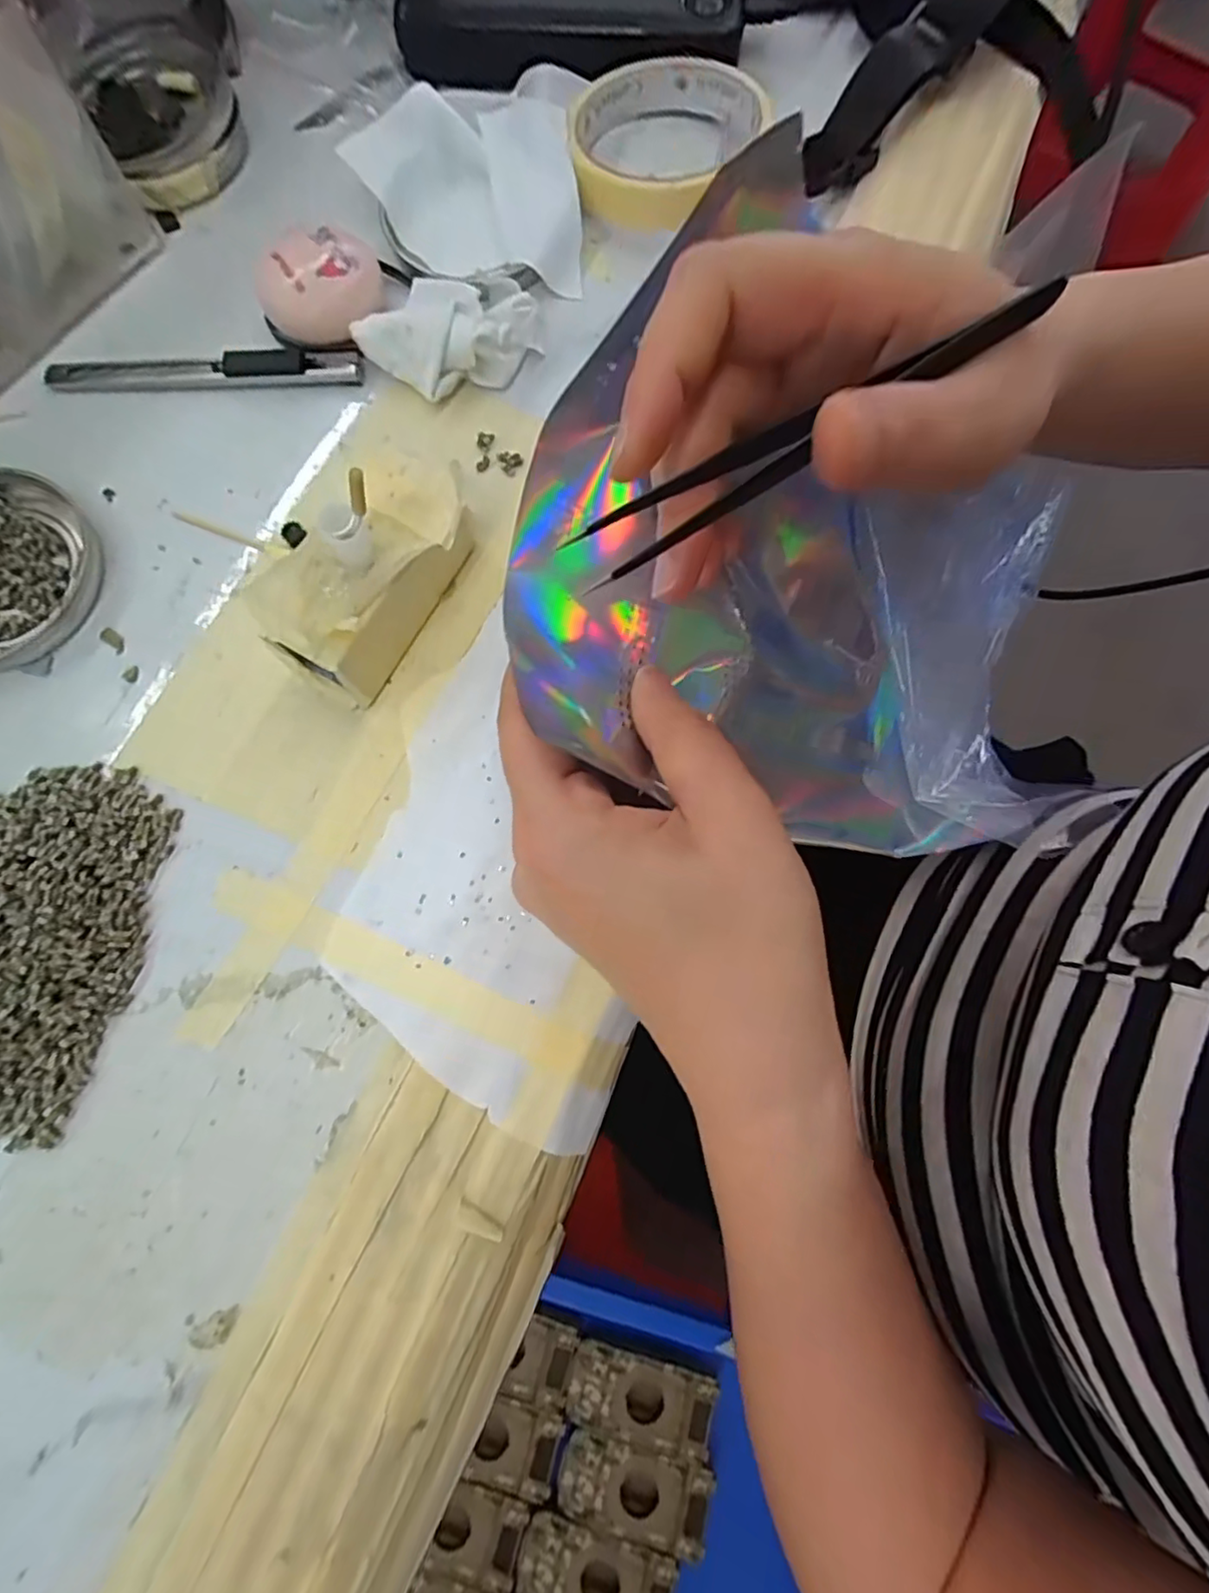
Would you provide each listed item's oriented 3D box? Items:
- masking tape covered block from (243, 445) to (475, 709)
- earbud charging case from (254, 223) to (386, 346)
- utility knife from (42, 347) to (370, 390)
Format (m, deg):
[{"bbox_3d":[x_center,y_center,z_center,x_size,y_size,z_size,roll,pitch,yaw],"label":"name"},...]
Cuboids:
[{"bbox_3d":[-0.078,-0.076,0.212,0.041,0.041,0.087,32,80,6],"label":"masking tape covered block"},{"bbox_3d":[-0.114,-0.204,0.247,0.047,0.021,0.039,-17,79,-4],"label":"earbud charging case"},{"bbox_3d":[-0.165,-0.174,0.250,0.129,0.007,0.014,-1,78,-1],"label":"utility knife"}]

